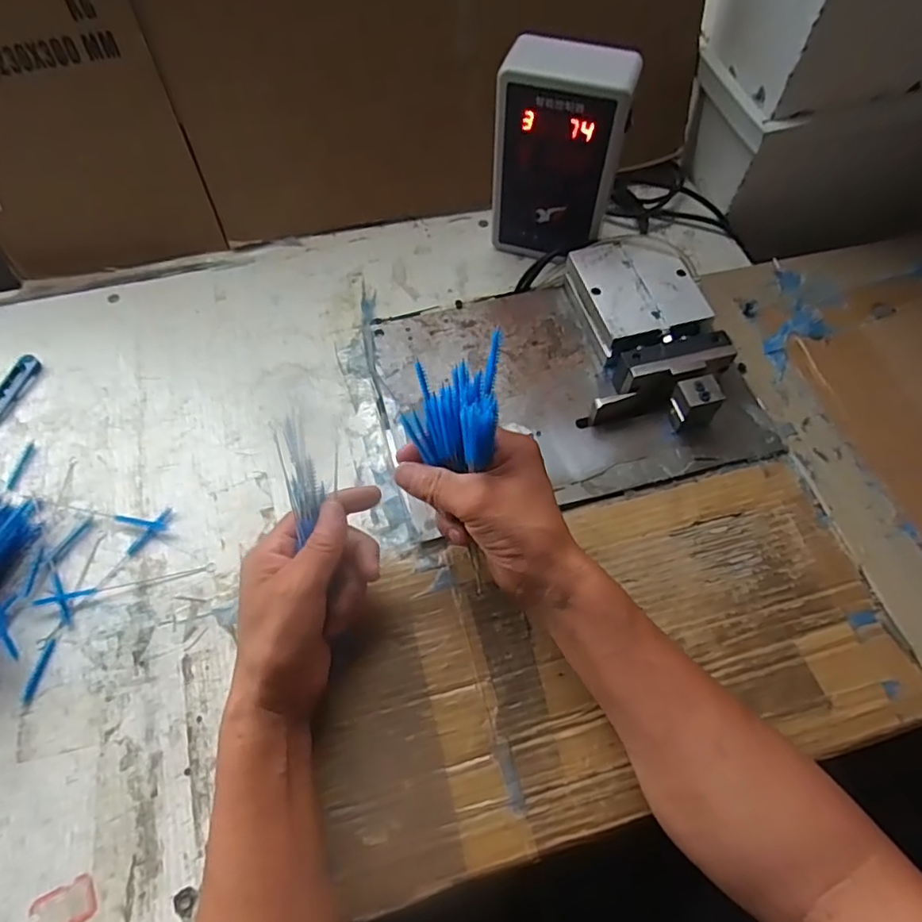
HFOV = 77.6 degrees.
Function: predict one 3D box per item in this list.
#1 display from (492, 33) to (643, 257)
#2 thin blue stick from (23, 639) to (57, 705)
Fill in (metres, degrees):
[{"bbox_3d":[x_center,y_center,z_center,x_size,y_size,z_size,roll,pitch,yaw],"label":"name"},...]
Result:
[{"bbox_3d":[0.090,-0.273,0.529,0.108,0.181,0.057,16,63,10],"label":"display"},{"bbox_3d":[-0.297,0.148,0.404,0.008,0.004,0.043,6,62,5],"label":"thin blue stick"}]

